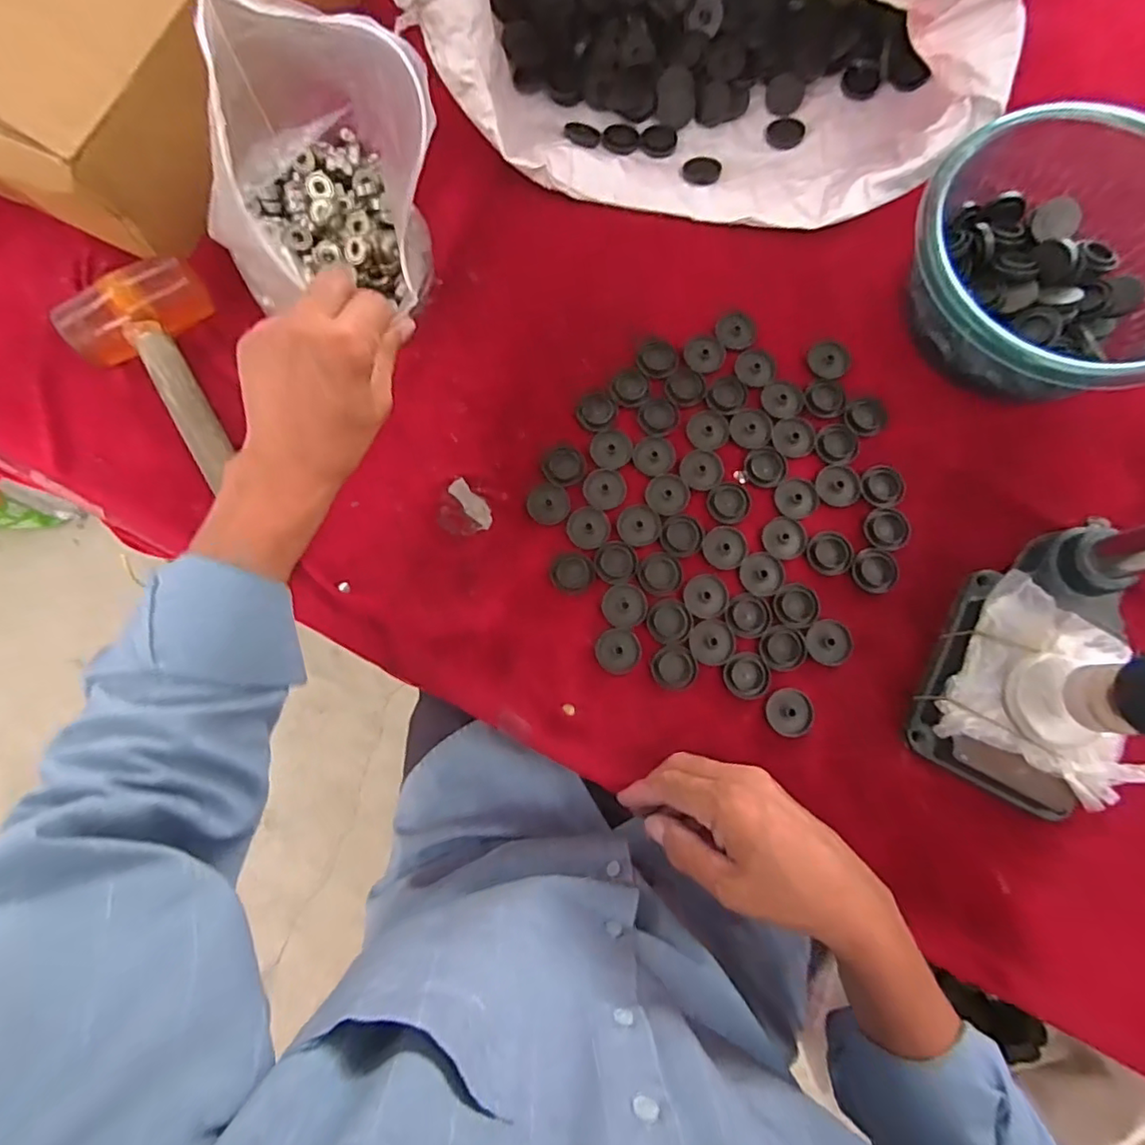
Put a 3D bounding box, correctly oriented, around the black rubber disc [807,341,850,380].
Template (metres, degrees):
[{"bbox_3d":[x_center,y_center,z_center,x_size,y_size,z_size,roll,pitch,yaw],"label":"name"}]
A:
[{"bbox_3d":[0.208,-0.173,0.480,0.029,0.009,0.031,0,77,2],"label":"black rubber disc"}]

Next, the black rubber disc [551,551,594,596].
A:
[{"bbox_3d":[0.000,0.001,0.452,0.033,0.005,0.031,0,77,2],"label":"black rubber disc"}]

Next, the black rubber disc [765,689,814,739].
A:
[{"bbox_3d":[0.157,0.101,0.425,0.032,0.004,0.034,0,77,2],"label":"black rubber disc"}]

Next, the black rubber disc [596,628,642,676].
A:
[{"bbox_3d":[0.034,0.059,0.439,0.033,0.004,0.033,0,77,2],"label":"black rubber disc"}]

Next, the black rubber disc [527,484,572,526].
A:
[{"bbox_3d":[-0.019,-0.054,0.466,0.034,0.004,0.032,0,77,2],"label":"black rubber disc"}]

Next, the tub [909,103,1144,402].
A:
[{"bbox_3d":[0.347,-0.223,0.440,0.199,0.096,0.199,0,77,2],"label":"tub"}]

